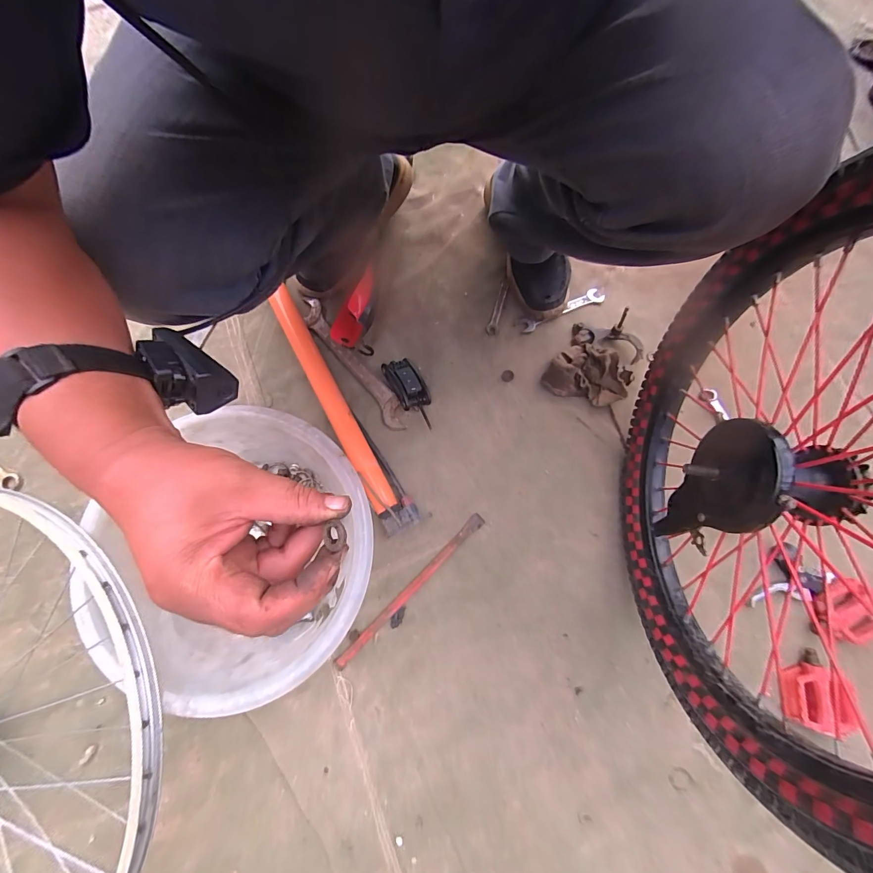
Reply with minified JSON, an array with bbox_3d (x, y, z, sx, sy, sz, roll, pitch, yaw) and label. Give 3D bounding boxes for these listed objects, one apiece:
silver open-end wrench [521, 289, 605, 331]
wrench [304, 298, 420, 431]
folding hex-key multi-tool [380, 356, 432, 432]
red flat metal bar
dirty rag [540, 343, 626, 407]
[{"bbox_3d":[0.214,-0.214,0.649,0.150,0.009,0.029,-26,78,-7],"label":"silver open-end wrench"},{"bbox_3d":[-0.135,-0.118,0.620,0.049,0.013,0.264,-41,80,-10],"label":"wrench"},{"bbox_3d":[-0.039,-0.069,0.598,0.049,0.031,0.118,-29,78,-8],"label":"folding hex-key multi-tool"},{"bbox_3d":[-0.035,0.216,0.542,0.281,0.006,0.017,-44,81,-11],"label":"red flat metal bar"},{"bbox_3d":[0.236,-0.091,0.598,0.103,0.051,0.114,-37,79,-9],"label":"dirty rag"}]

